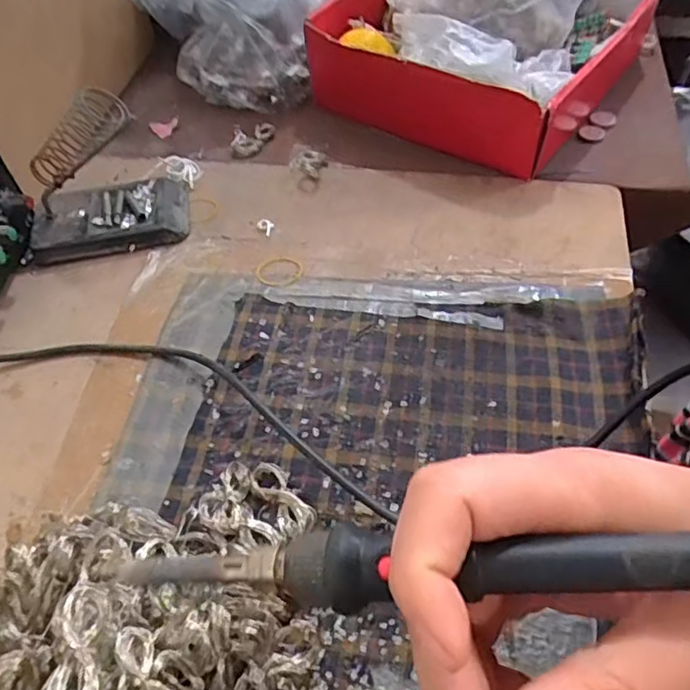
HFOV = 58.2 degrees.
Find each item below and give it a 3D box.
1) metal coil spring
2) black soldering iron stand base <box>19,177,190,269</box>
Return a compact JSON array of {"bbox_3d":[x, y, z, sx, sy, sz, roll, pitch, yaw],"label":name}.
[{"bbox_3d":[-0.180,-0.139,0.414,0.081,0.028,0.027,-37,51,18],"label":"metal coil spring"},{"bbox_3d":[-0.173,-0.092,0.451,0.114,0.020,0.064,-11,52,-3],"label":"black soldering iron stand base"}]

